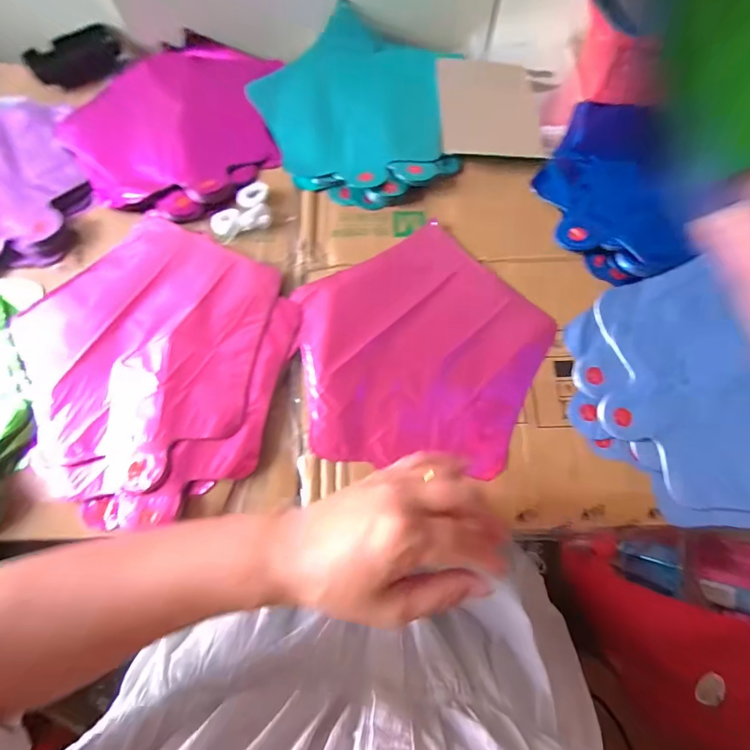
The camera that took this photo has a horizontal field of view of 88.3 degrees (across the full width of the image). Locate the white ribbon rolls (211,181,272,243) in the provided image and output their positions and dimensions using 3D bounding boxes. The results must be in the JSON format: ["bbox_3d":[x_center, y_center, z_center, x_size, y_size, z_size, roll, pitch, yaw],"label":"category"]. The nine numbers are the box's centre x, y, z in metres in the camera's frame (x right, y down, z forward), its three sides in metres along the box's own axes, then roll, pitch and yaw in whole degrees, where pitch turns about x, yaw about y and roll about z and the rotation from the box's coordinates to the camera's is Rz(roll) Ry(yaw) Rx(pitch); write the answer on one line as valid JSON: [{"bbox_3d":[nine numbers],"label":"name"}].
[{"bbox_3d":[-0.138,-0.169,0.396,0.066,0.012,0.053,-23,72,-7],"label":"white ribbon rolls"}]

